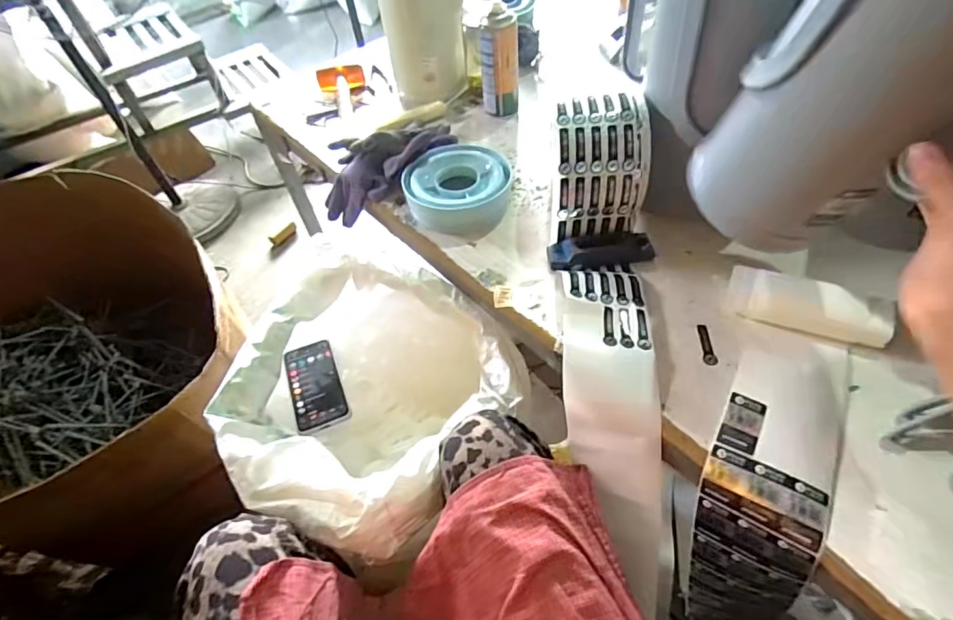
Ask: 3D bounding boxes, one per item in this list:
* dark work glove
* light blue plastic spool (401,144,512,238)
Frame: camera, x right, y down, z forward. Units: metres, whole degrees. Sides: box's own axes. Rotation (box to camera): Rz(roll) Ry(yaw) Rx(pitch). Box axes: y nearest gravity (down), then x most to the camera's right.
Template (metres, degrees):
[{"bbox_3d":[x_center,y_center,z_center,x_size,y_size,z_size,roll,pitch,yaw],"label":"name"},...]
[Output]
[{"bbox_3d":[-0.134,-0.239,0.776,0.136,0.100,0.227,26,58,25],"label":"dark work glove"},{"bbox_3d":[-0.028,-0.182,0.702,0.143,0.055,0.136,-3,51,4],"label":"light blue plastic spool"}]

